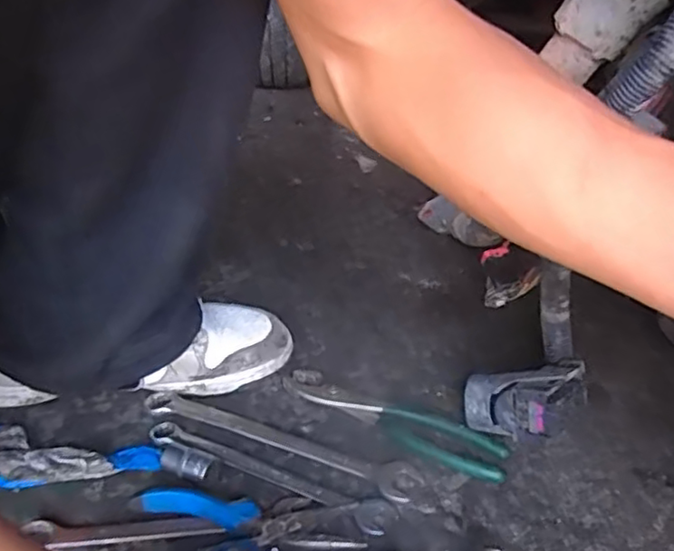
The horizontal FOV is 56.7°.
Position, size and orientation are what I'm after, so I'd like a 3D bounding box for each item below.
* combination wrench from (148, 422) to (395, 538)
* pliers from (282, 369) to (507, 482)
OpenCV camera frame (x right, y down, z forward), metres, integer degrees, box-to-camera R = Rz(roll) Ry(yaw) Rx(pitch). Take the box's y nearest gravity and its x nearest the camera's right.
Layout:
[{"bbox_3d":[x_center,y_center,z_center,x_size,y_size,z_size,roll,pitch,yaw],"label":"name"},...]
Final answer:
[{"bbox_3d":[-0.053,0.143,0.461,0.195,0.010,0.031,14,29,17],"label":"combination wrench"},{"bbox_3d":[0.044,0.118,0.518,0.195,0.013,0.039,17,30,22],"label":"pliers"}]

